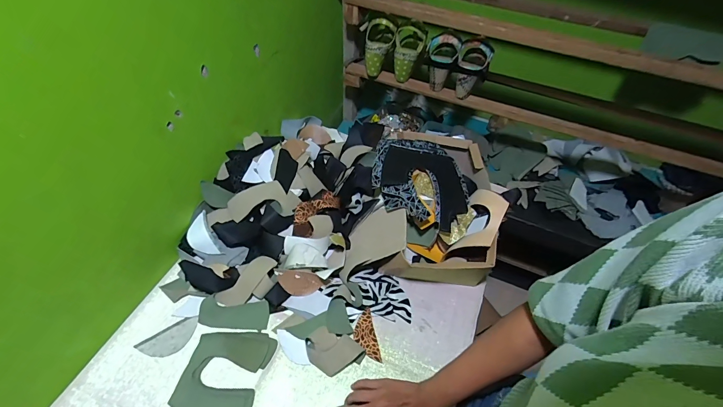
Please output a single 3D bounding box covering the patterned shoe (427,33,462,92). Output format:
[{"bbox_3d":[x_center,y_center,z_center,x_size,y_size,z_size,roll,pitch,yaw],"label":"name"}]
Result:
[{"bbox_3d":[0.214,-0.386,0.887,0.081,0.127,0.118,17,52,9],"label":"patterned shoe"}]

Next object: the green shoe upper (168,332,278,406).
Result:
[{"bbox_3d":[-0.232,0.287,0.568,0.126,0.017,0.148,15,53,7],"label":"green shoe upper"}]

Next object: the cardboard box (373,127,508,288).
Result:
[{"bbox_3d":[0.153,0.001,0.730,0.255,0.153,0.328,4,52,-2],"label":"cardboard box"}]

